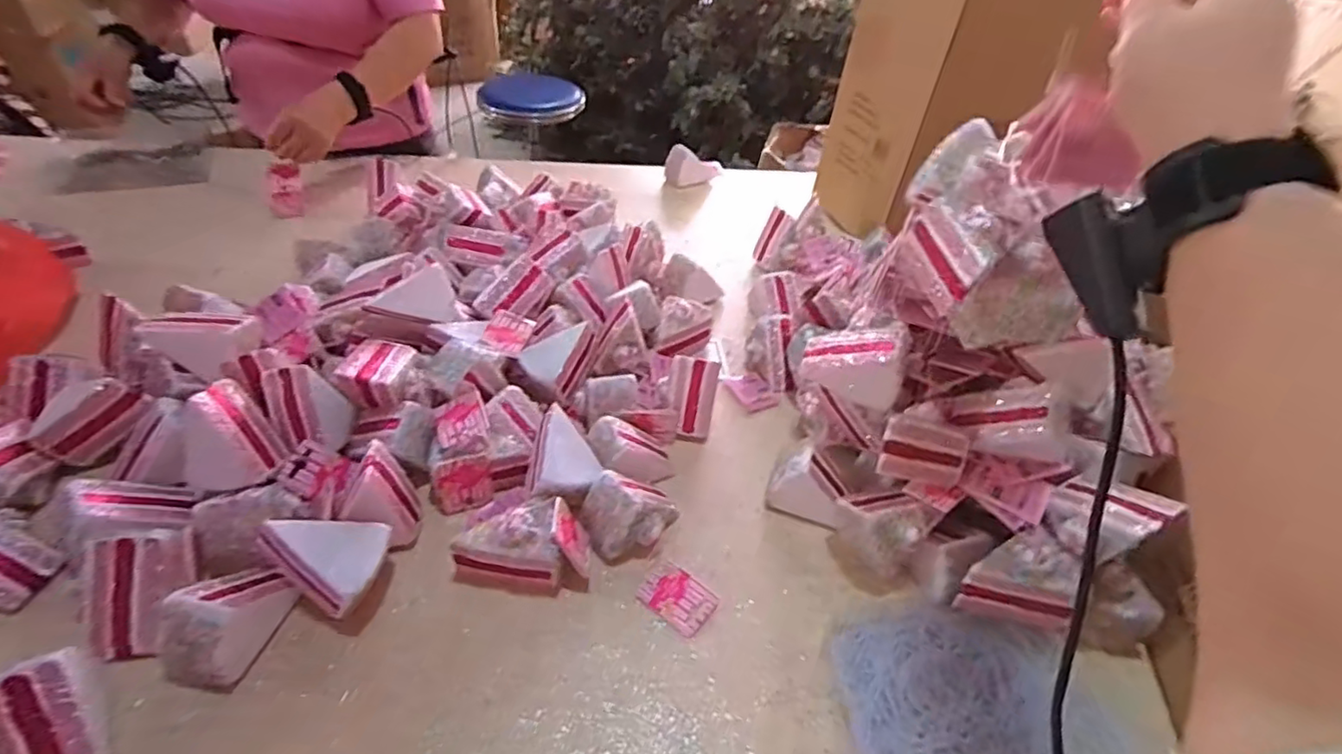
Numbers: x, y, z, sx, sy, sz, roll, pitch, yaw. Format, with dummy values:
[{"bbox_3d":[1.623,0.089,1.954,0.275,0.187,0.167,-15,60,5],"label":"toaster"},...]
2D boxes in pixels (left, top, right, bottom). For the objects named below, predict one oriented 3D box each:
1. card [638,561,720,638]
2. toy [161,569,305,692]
[{"bbox_3d":[0.006,0.188,0.533,0.061,0.004,0.047,30,46,24],"label":"card"},{"bbox_3d":[-0.326,0.172,0.455,0.052,0.060,0.088,10,41,3],"label":"toy"}]

